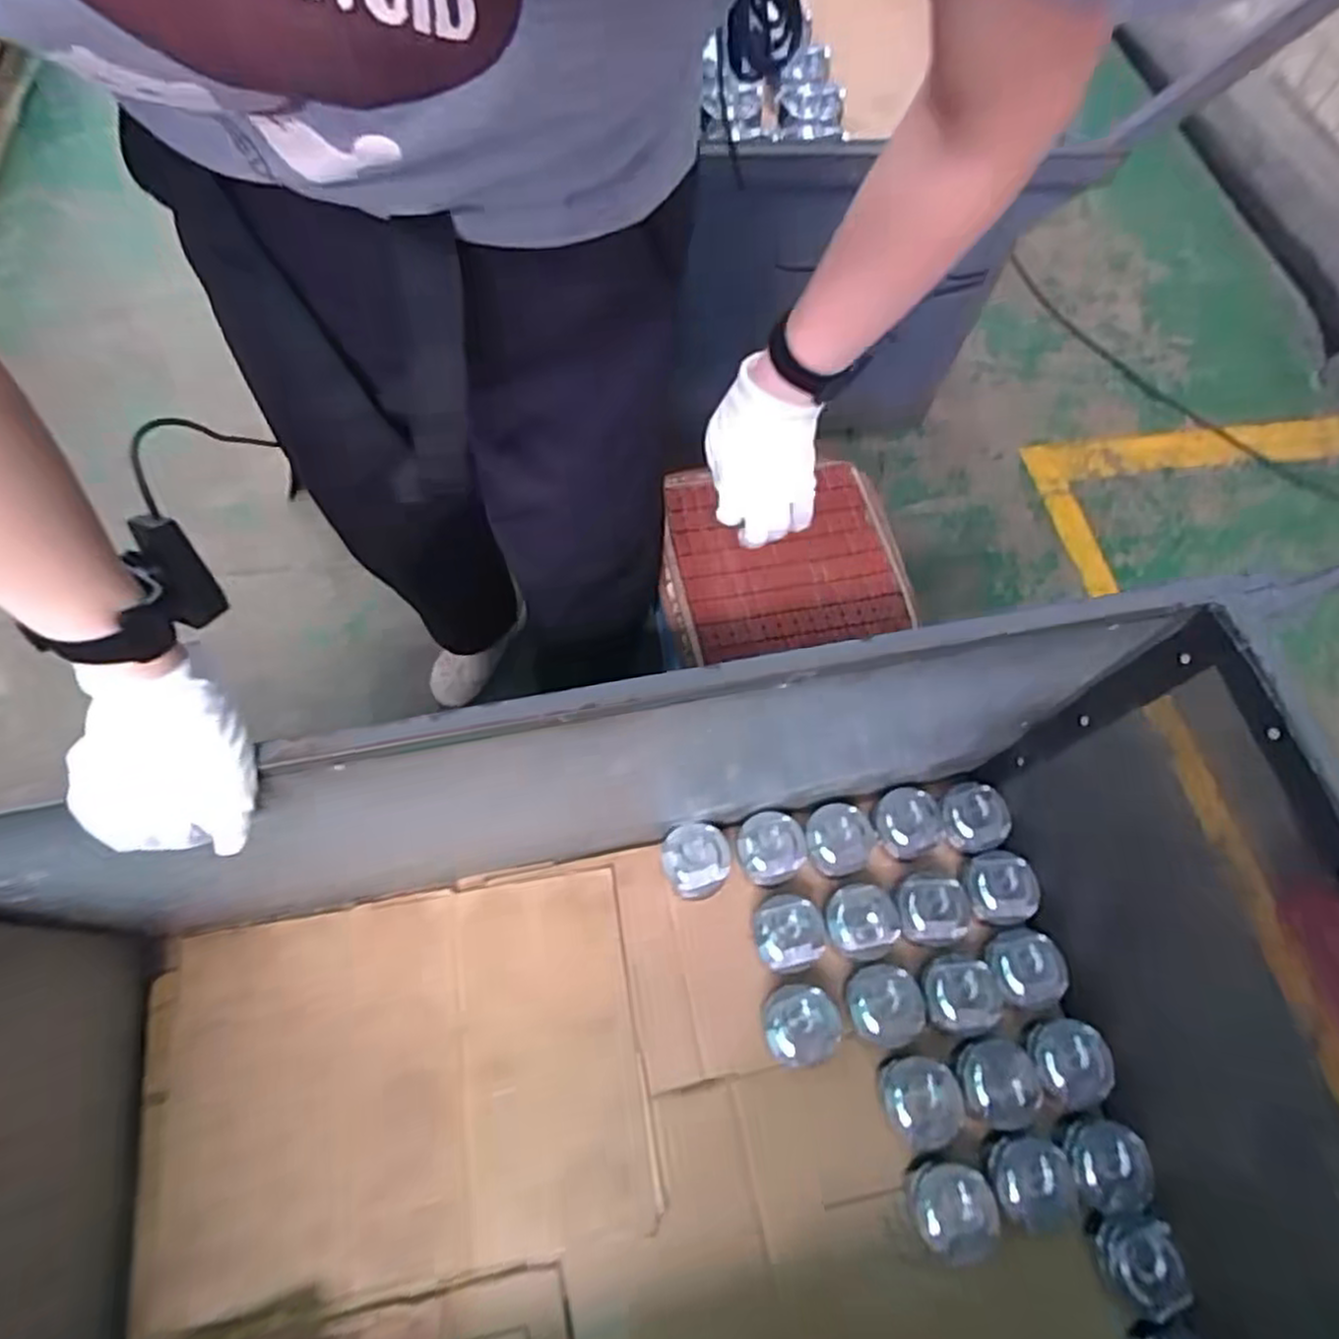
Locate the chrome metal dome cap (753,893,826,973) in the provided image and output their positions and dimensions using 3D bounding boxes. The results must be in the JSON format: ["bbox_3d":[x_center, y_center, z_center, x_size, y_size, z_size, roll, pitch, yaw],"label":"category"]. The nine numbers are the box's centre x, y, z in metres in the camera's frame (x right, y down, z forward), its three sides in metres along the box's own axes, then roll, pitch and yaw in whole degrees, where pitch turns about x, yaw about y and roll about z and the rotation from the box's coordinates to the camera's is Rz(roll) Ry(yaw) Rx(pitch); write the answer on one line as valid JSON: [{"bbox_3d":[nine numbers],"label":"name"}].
[{"bbox_3d":[0.140,0.310,0.855,0.078,0.050,0.082,2,65,-3],"label":"chrome metal dome cap"}]

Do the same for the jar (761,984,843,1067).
[{"bbox_3d":[0.145,0.393,0.809,0.090,0.067,0.080,-1,65,-5],"label":"jar"}]

